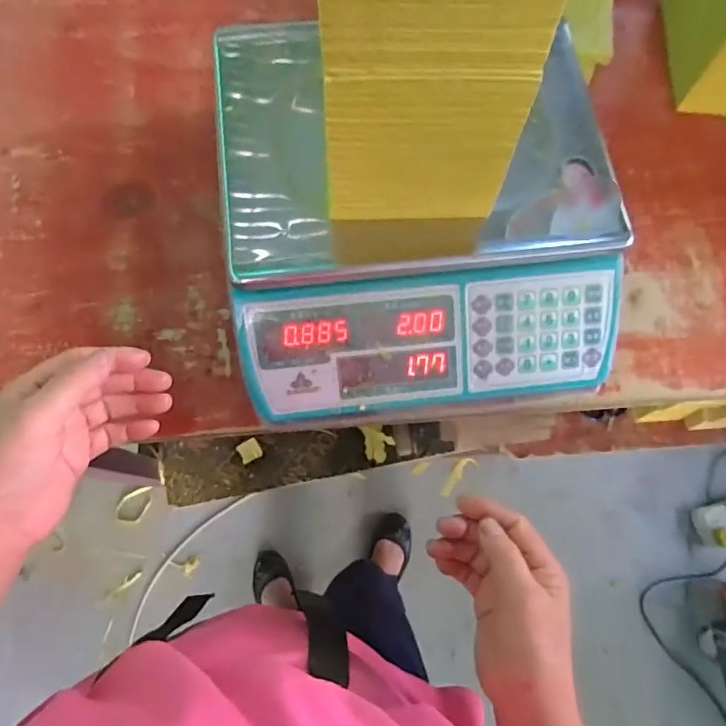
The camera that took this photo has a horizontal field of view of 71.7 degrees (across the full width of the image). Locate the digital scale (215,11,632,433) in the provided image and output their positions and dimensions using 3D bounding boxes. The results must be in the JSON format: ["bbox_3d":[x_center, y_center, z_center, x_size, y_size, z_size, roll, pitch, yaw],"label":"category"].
[{"bbox_3d":[0.043,-0.115,0.416,0.291,0.124,0.298,-6,75,-5],"label":"digital scale"}]

